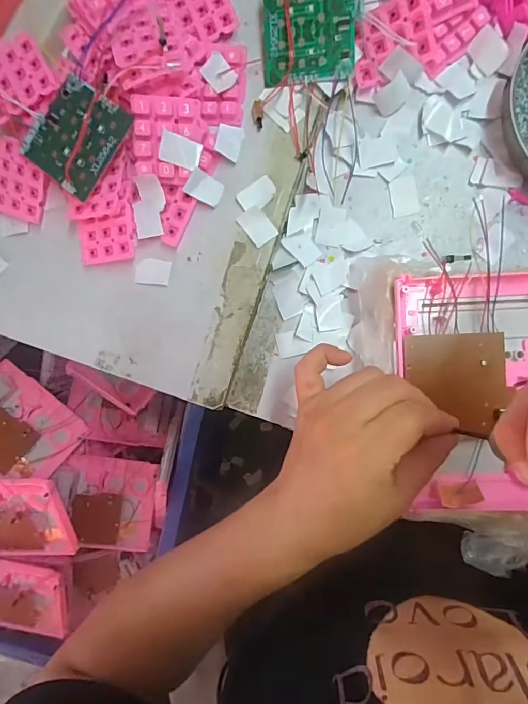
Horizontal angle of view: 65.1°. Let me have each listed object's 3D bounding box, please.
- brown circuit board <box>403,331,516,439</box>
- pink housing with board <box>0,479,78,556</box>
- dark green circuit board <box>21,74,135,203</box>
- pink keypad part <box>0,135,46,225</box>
[{"bbox_3d":[0.134,0.022,0.288,0.066,0.004,0.069,-3,87,7],"label":"brown circuit board"},{"bbox_3d":[-0.355,0.239,0.573,0.162,0.040,0.137,-3,115,5],"label":"pink housing with board"},{"bbox_3d":[-0.142,-0.163,0.313,0.068,0.006,0.071,38,101,9],"label":"dark green circuit board"},{"bbox_3d":[-0.201,-0.139,0.338,0.047,0.007,0.058,25,106,5],"label":"pink keypad part"}]

